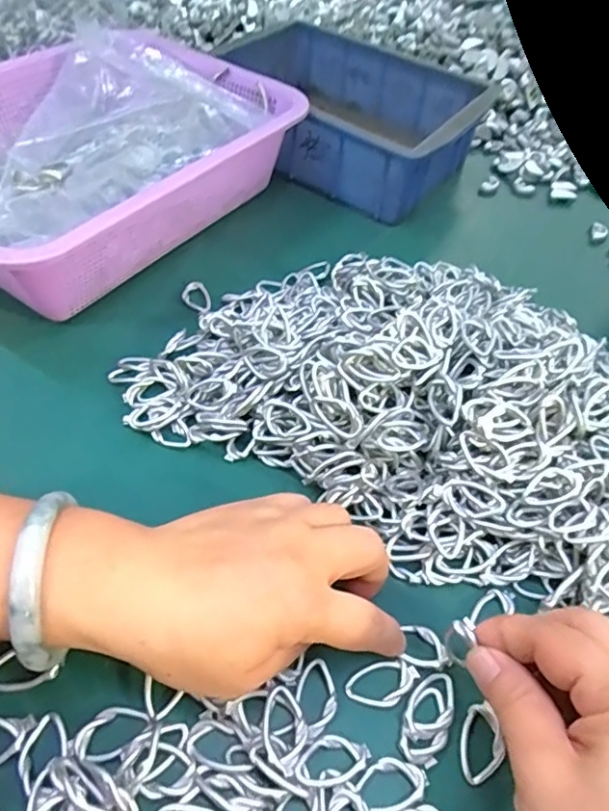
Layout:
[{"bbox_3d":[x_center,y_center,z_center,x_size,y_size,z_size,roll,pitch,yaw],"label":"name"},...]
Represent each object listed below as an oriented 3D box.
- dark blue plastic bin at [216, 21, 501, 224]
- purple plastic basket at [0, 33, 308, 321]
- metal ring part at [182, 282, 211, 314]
[{"bbox_3d":[0.039,-0.284,0.547,0.247,0.071,0.179,34,57,21],"label":"dark blue plastic bin"},{"bbox_3d":[-0.165,-0.192,0.438,0.222,0.085,0.296,31,56,18],"label":"purple plastic basket"},{"bbox_3d":[-0.081,-0.080,0.417,0.020,0.006,0.030,-5,53,-8],"label":"metal ring part"}]

